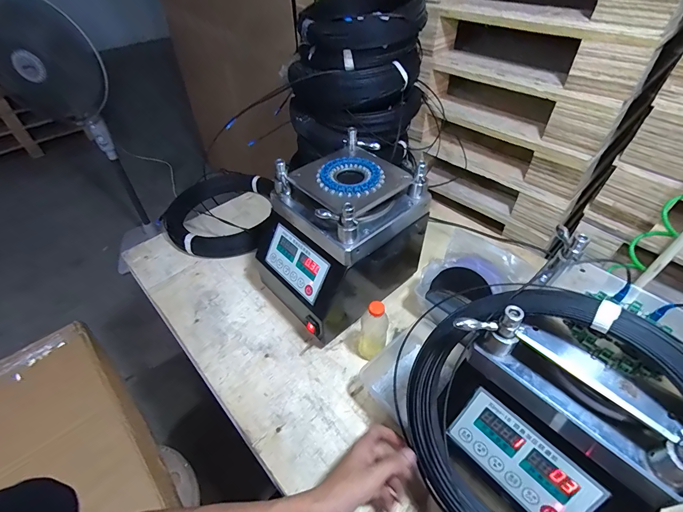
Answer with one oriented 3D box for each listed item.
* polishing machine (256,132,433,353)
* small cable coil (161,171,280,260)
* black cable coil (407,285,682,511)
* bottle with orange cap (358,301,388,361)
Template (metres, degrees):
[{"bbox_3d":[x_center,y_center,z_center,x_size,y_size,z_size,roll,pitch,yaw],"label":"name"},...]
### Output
[{"bbox_3d":[0.002,-0.030,0.684,0.280,0.290,0.196,-35,54,-29],"label":"polishing machine"},{"bbox_3d":[-0.332,-0.113,0.935,0.284,0.062,0.323,-22,49,-19],"label":"small cable coil"},{"bbox_3d":[0.222,0.192,0.366,0.308,0.304,0.024,13,6,36],"label":"black cable coil"},{"bbox_3d":[0.057,0.134,0.629,0.054,0.140,0.045,7,46,9],"label":"bottle with orange cap"}]

